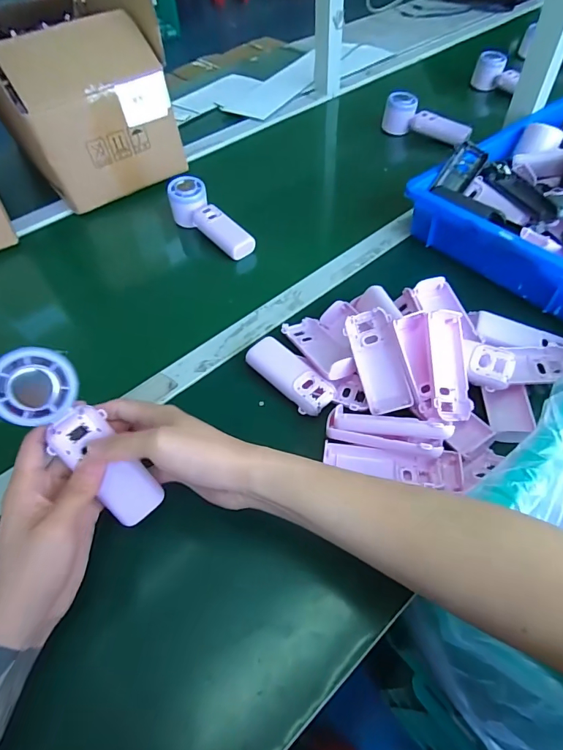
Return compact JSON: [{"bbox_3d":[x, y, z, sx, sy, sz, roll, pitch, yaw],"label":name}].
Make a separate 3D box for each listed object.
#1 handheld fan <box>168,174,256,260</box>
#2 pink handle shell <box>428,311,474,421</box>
[{"bbox_3d":[-0.106,-0.231,0.640,0.052,0.047,0.168,-39,74,-24],"label":"handheld fan"},{"bbox_3d":[0.166,-0.011,0.425,0.036,0.020,0.112,-1,75,1],"label":"pink handle shell"}]

